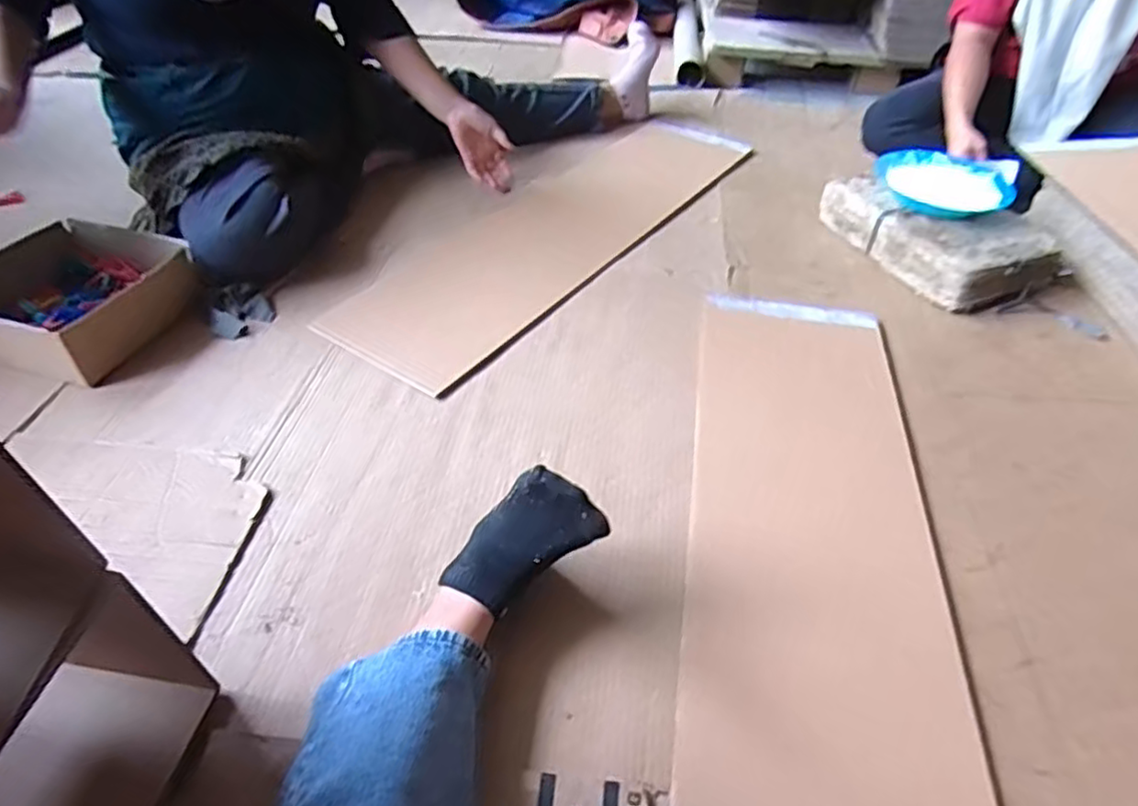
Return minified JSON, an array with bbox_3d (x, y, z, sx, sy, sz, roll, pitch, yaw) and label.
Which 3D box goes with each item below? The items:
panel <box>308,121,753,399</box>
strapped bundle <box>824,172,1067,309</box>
[{"bbox_3d":[-0.003,-0.327,1.243,0.277,0.013,0.967,28,51,25],"label":"panel"},{"bbox_3d":[0.619,-0.294,1.162,0.211,0.082,0.349,-20,49,-20],"label":"strapped bundle"}]

